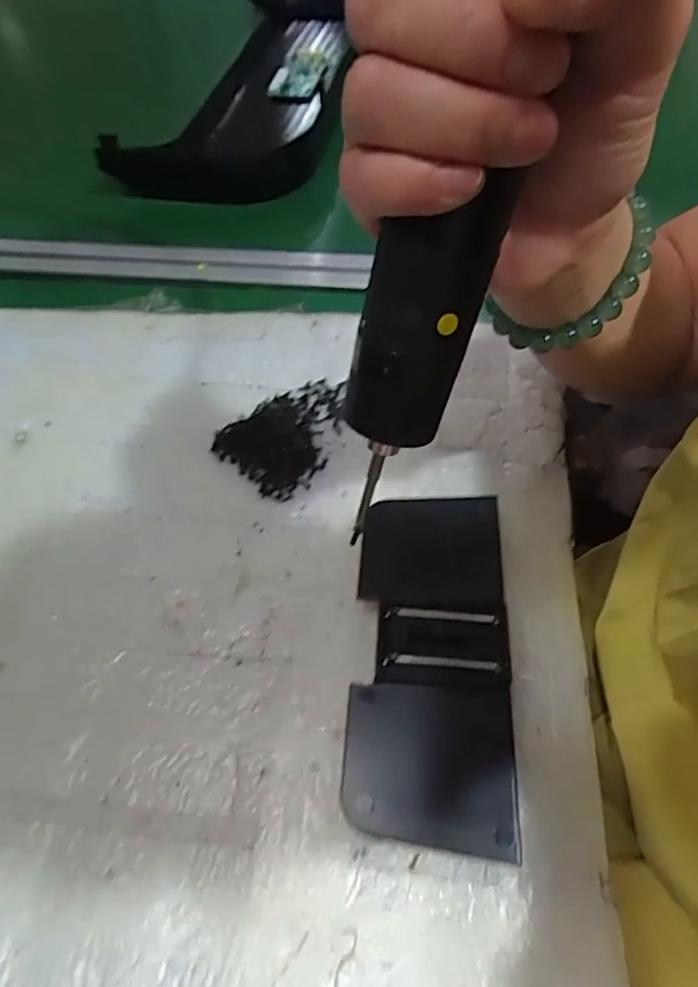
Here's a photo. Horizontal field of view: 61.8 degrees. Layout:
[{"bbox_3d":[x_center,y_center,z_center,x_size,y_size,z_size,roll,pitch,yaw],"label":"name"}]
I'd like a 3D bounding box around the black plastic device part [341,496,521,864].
[{"bbox_3d":[0.038,0.074,0.277,0.068,0.028,0.160,3,56,5],"label":"black plastic device part"}]

